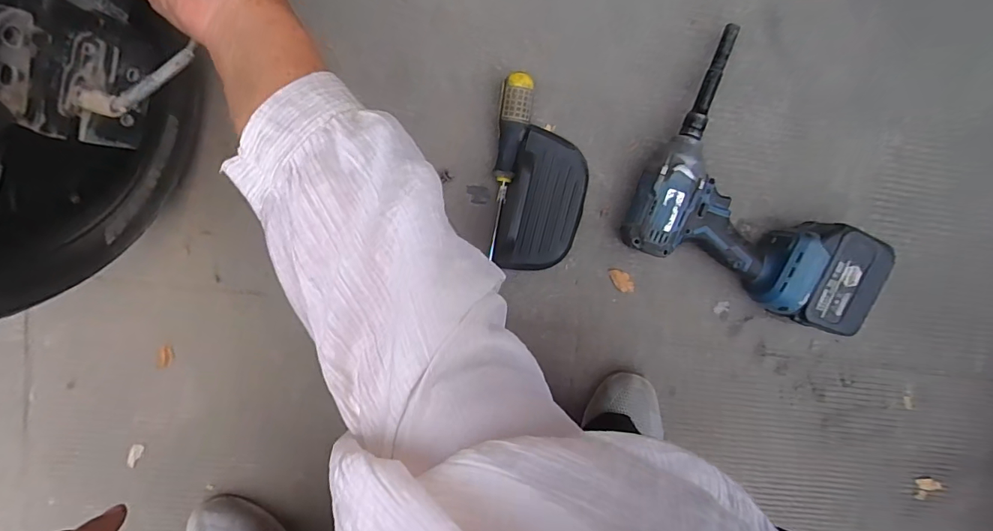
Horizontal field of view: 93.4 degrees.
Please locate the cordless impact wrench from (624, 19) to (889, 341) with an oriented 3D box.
[{"bbox_3d":[0.296,-0.084,0.496,0.261,0.077,0.241,23,96,-8],"label":"cordless impact wrench"}]

